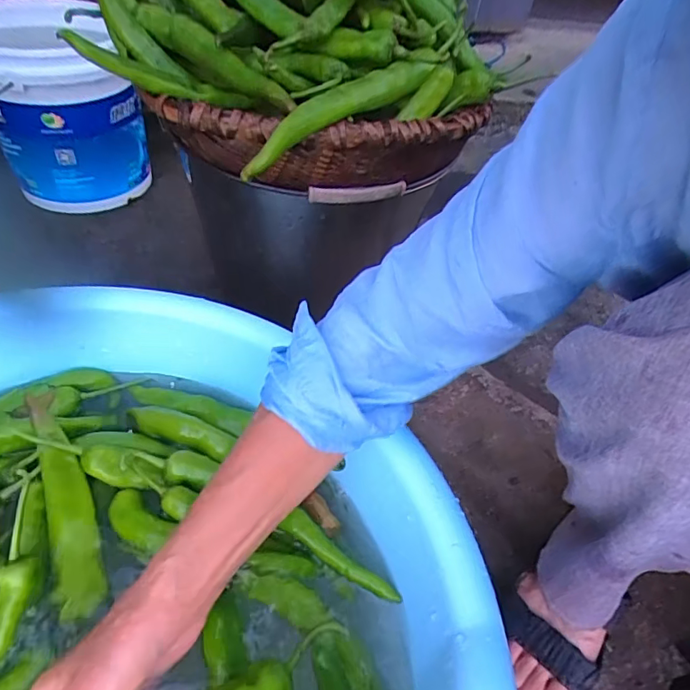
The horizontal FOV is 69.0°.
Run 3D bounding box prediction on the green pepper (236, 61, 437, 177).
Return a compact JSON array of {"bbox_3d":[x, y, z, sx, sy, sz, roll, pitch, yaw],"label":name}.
[{"bbox_3d":[-0.004,-0.203,0.429,0.209,0.028,0.024,-38,58,-23],"label":"green pepper"}]

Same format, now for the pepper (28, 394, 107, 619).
[{"bbox_3d":[-0.215,0.112,0.383,0.032,0.020,0.181,-16,61,-24],"label":"pepper"}]

